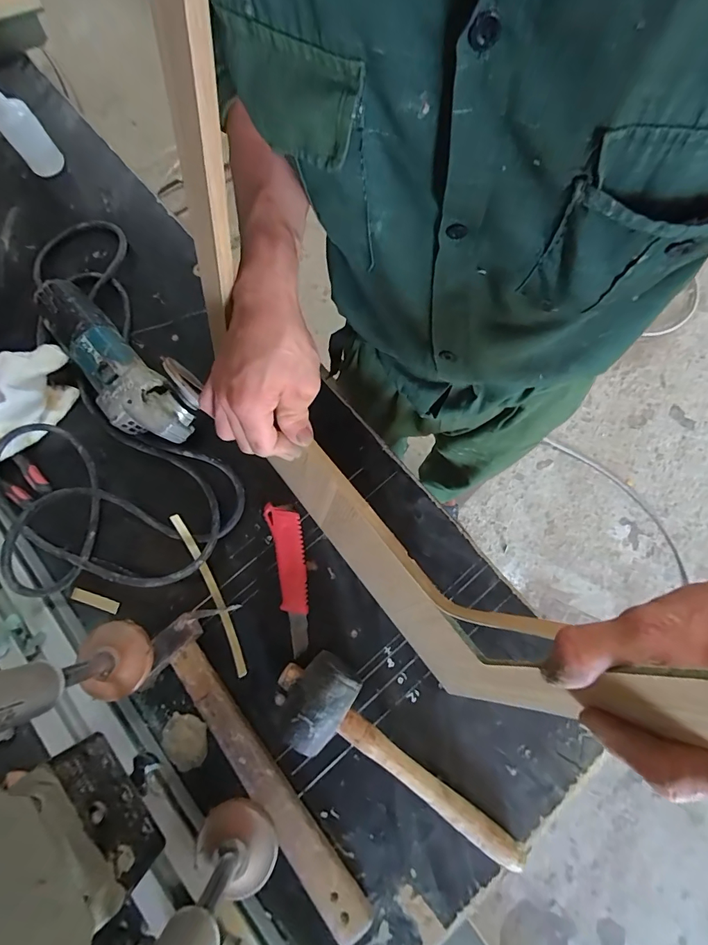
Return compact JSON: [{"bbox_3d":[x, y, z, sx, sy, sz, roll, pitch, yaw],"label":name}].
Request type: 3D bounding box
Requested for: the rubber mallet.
[{"bbox_3d":[0.040,0.289,0.403,0.283,0.062,0.084,41,80,10],"label":"rubber mallet"}]

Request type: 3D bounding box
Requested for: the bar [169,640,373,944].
[{"bbox_3d":[-0.091,0.312,0.421,0.034,0.026,0.304,-38,78,-8],"label":"bar"}]

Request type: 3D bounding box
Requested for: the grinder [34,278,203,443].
[{"bbox_3d":[-0.292,-0.130,0.500,0.273,0.083,0.097,38,80,10],"label":"grinder"}]

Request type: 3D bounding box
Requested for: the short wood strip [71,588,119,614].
[{"bbox_3d":[-0.299,0.149,0.479,0.056,0.008,0.015,16,77,5],"label":"short wood strip"}]

